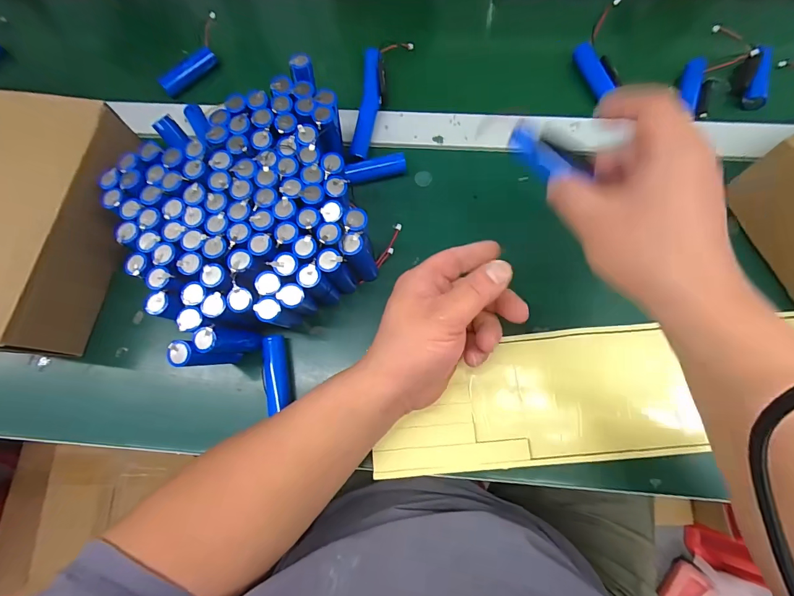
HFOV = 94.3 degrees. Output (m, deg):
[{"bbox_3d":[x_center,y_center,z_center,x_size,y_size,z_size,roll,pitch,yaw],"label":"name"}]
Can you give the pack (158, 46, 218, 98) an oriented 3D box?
[{"bbox_3d":[-0.224,-0.243,0.399,0.020,0.021,0.068,39,79,12],"label":"pack"}]

